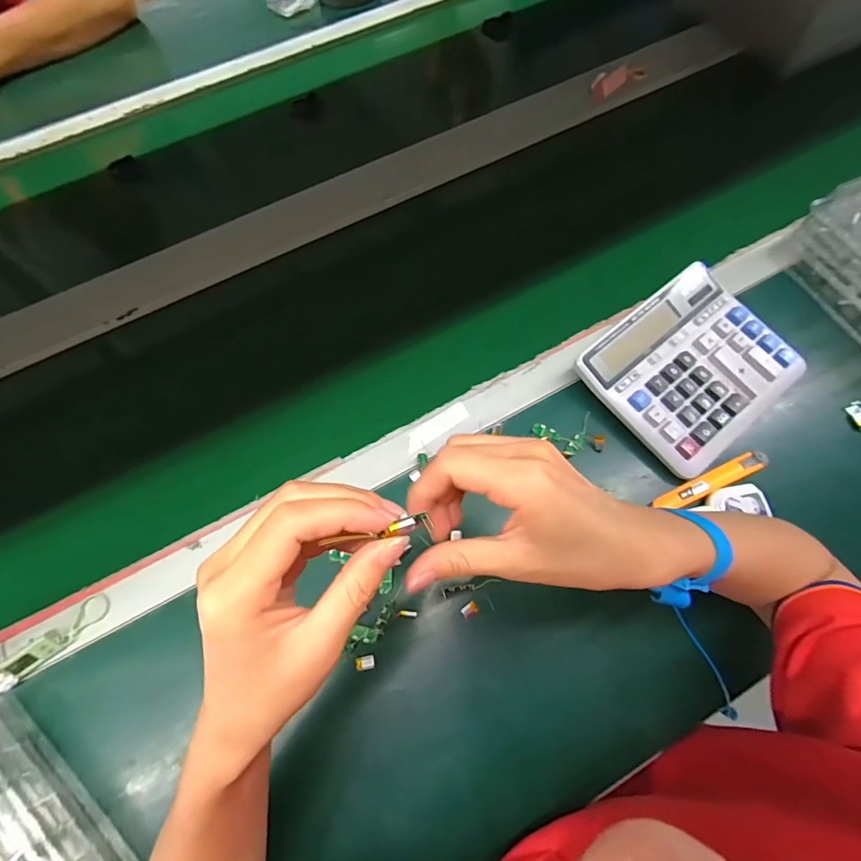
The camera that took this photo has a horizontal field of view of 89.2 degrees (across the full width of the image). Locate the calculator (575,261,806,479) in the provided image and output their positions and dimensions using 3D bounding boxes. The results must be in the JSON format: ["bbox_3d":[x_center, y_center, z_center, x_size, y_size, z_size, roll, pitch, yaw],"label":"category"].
[{"bbox_3d":[0.265,-0.068,0.441,0.186,0.030,0.156,-38,71,-12],"label":"calculator"}]

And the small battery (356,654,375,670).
[{"bbox_3d":[-0.056,0.199,0.373,0.015,0.004,0.010,-11,68,-2],"label":"small battery"}]

